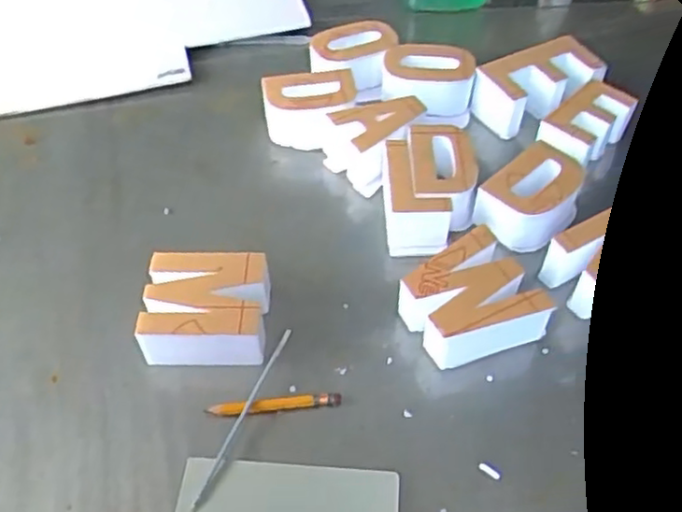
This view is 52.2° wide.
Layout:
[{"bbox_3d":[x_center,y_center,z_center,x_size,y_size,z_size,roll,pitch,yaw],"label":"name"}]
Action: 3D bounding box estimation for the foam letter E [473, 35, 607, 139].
[{"bbox_3d":[0.192,-0.163,0.669,0.125,0.050,0.062,-20,54,-16],"label":"foam letter E"}]

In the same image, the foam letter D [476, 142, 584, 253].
[{"bbox_3d":[0.156,-0.046,0.566,0.065,0.041,0.095,33,58,24],"label":"foam letter D"}]

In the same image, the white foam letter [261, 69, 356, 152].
[{"bbox_3d":[-0.030,-0.134,0.646,0.080,0.050,0.061,0,51,0],"label":"white foam letter"}]

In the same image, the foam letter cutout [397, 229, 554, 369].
[{"bbox_3d":[0.091,0.035,0.506,0.086,0.052,0.078,-20,54,-16],"label":"foam letter cutout"}]

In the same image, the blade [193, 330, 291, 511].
[{"bbox_3d":[-0.065,0.105,0.466,0.008,0.009,0.135,17,53,14],"label":"blade"}]

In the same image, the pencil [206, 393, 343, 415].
[{"bbox_3d":[-0.046,0.102,0.477,0.090,0.008,0.009,-5,51,-4],"label":"pencil"}]

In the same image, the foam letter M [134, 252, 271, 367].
[{"bbox_3d":[-0.096,0.041,0.503,0.084,0.045,0.075,0,51,0],"label":"foam letter M"}]

